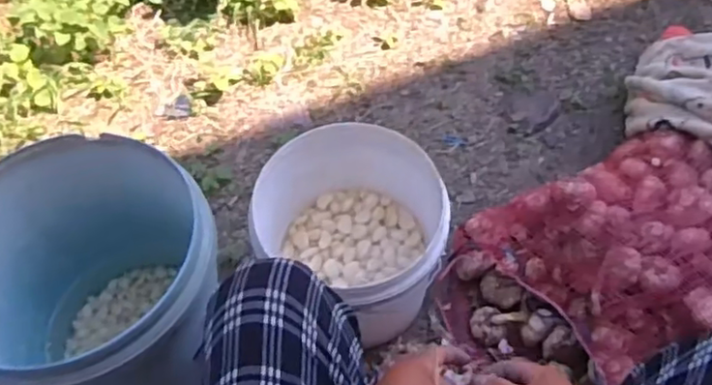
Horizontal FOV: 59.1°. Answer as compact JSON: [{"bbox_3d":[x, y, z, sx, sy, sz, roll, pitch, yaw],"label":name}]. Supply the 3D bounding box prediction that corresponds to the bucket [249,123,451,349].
[{"bbox_3d":[-0.001,0.072,0.957,0.270,0.236,0.246,28,64,17],"label":"bucket"}]

